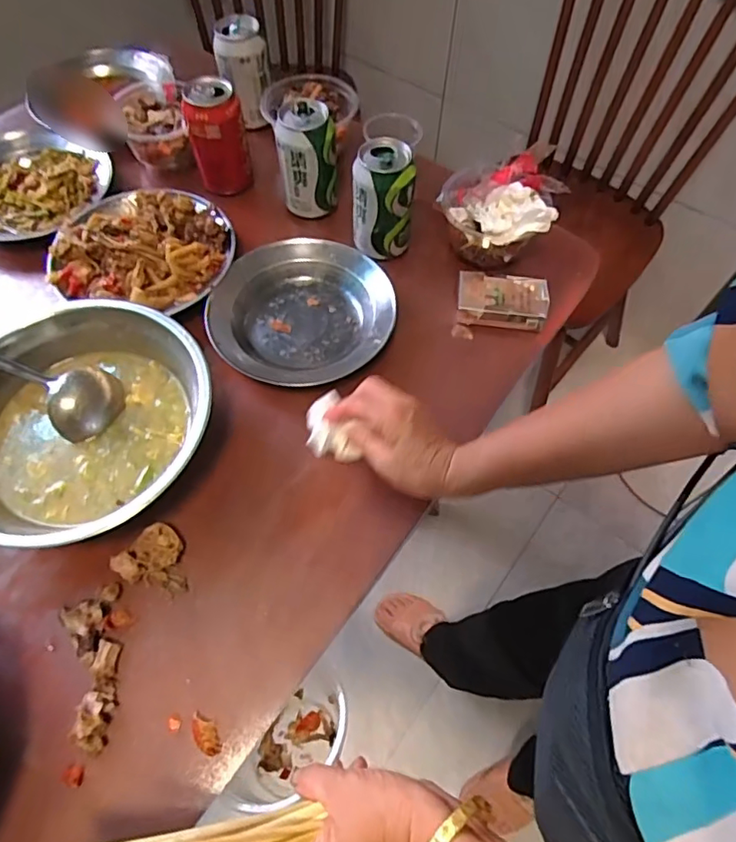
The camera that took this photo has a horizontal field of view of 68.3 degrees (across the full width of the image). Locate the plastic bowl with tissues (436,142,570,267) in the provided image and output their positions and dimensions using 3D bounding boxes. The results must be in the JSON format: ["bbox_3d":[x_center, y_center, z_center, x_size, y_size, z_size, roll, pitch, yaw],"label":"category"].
[{"bbox_3d":[0.152,-0.243,0.605,0.116,0.082,0.125,1,61,-1],"label":"plastic bowl with tissues"}]

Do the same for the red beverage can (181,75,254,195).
[{"bbox_3d":[-0.175,-0.331,0.639,0.061,0.117,0.056,1,61,-1],"label":"red beverage can"}]

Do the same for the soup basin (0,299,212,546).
[{"bbox_3d":[-0.250,0.001,0.477,0.218,0.058,0.219,1,61,-1],"label":"soup basin"}]

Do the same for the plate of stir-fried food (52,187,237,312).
[{"bbox_3d":[-0.246,-0.196,0.593,0.188,0.035,0.172,9,61,3],"label":"plate of stir-fried food"}]

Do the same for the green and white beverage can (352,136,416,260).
[{"bbox_3d":[0.016,-0.239,0.586,0.062,0.103,0.063,4,61,0],"label":"green and white beverage can"}]

